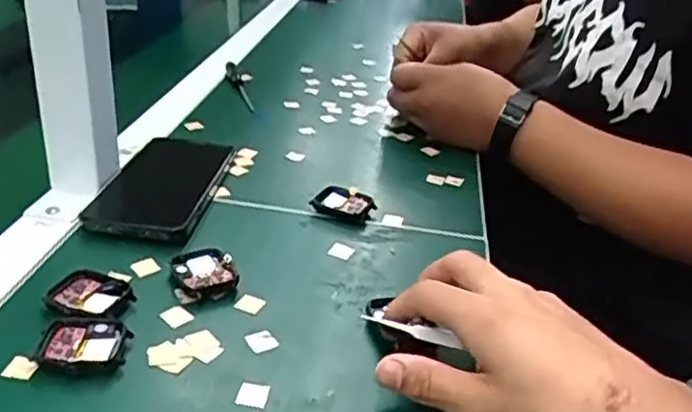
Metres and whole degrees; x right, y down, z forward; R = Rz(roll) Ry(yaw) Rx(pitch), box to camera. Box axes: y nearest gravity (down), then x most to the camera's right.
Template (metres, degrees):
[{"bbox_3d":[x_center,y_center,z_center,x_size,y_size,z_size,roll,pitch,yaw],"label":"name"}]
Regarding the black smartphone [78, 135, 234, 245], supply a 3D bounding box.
[{"bbox_3d":[-0.146,-0.017,0.542,0.088,0.011,0.158,9,29,5],"label":"black smartphone"}]

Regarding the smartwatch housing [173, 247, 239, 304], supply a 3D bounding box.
[{"bbox_3d":[-0.093,0.043,0.445,0.040,0.010,0.048,-8,32,-24],"label":"smartwatch housing"}]

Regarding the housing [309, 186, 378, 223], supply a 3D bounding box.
[{"bbox_3d":[-0.003,-0.002,0.544,0.049,0.012,0.038,12,29,11],"label":"housing"}]

